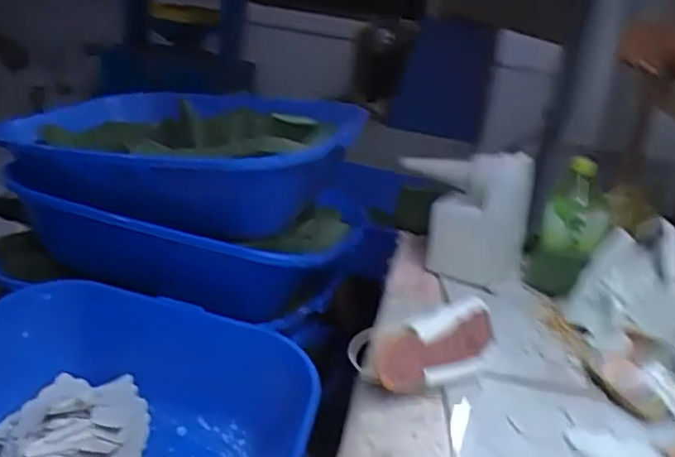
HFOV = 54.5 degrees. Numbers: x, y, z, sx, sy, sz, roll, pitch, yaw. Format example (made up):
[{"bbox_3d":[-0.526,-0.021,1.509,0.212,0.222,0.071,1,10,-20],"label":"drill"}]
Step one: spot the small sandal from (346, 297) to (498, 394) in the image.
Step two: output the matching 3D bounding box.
[{"bbox_3d":[0.113,0.138,0.758,0.186,0.076,0.068,-5,27,-25],"label":"small sandal"}]

